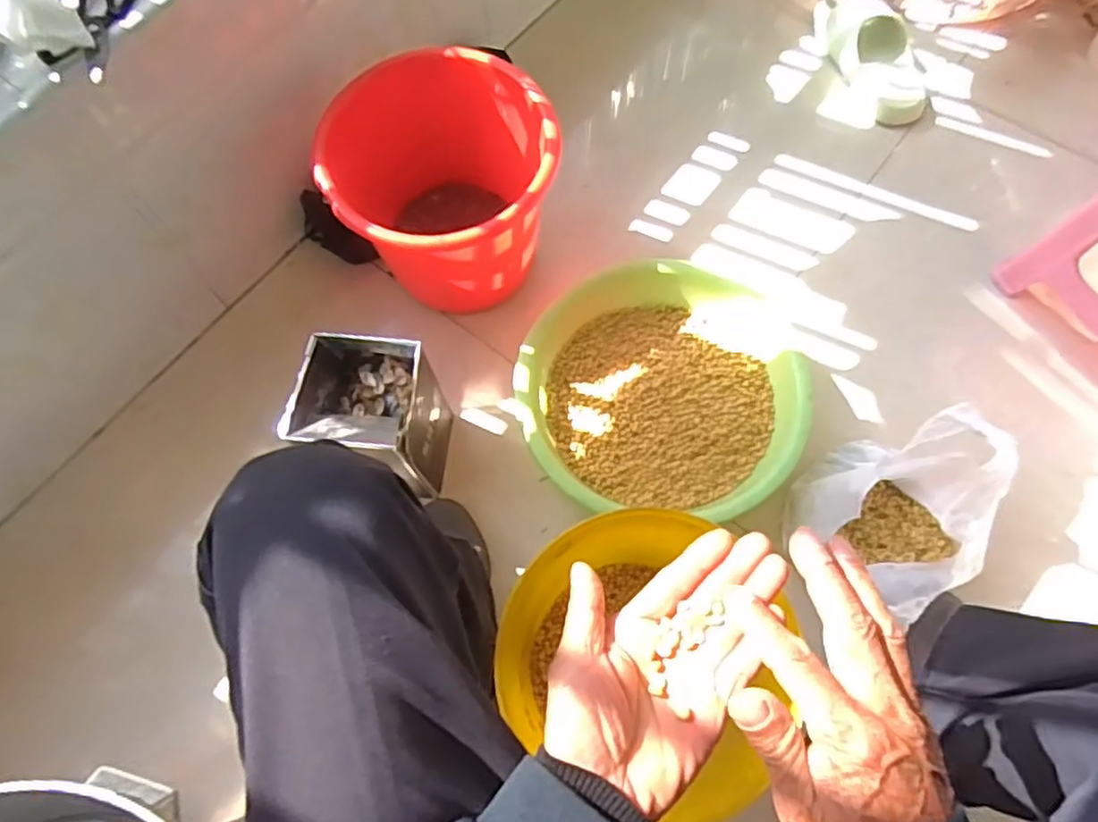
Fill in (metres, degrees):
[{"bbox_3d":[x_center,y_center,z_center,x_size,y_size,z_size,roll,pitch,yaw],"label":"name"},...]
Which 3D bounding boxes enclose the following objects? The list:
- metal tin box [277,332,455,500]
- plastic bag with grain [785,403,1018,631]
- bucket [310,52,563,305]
[{"bbox_3d":[-0.196,0.011,0.809,0.130,0.216,0.139,7,69,5],"label":"metal tin box"},{"bbox_3d":[0.395,0.108,0.759,0.184,0.163,0.176,-36,72,-11],"label":"plastic bag with grain"},{"bbox_3d":[-0.123,-0.270,0.866,0.263,0.228,0.236,-38,72,-12],"label":"bucket"}]

